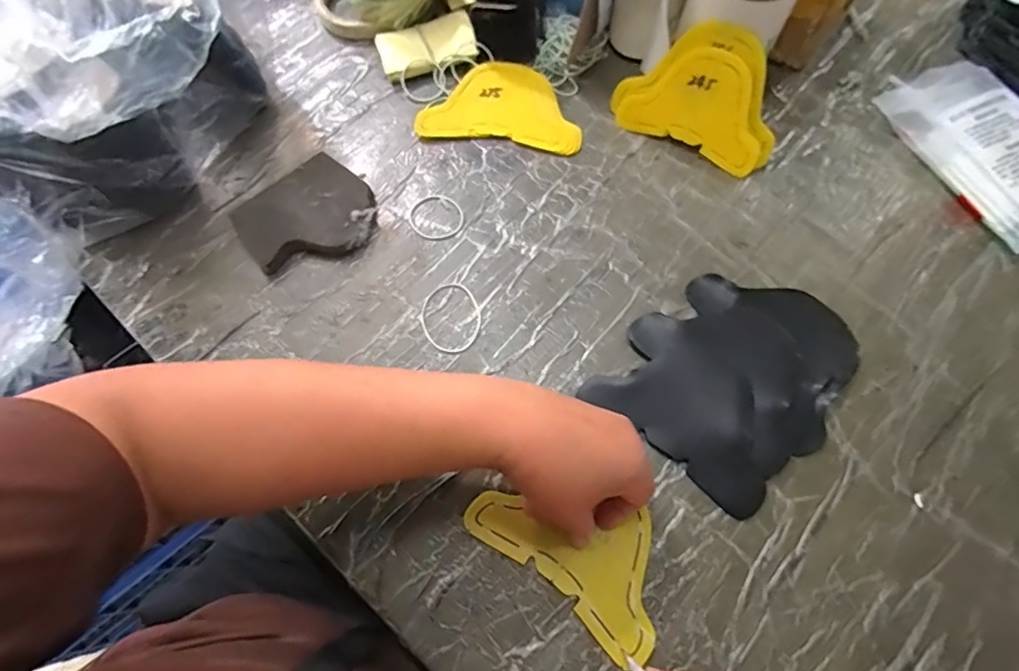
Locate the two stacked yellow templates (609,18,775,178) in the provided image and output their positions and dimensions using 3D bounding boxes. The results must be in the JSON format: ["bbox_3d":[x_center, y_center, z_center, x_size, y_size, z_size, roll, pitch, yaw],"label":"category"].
[{"bbox_3d":[0.169,-0.210,0.453,0.142,0.100,0.009,29,41,12],"label":"two stacked yellow templates"}]

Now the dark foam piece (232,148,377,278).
[{"bbox_3d":[-0.170,-0.099,0.446,0.107,0.022,0.089,-37,72,-11],"label":"dark foam piece"}]

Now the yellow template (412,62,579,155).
[{"bbox_3d":[-0.006,-0.220,0.500,0.149,0.012,0.091,7,69,5],"label":"yellow template"}]

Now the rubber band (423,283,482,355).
[{"bbox_3d":[-0.047,-0.015,0.421,0.046,0.004,0.060,-21,69,-6],"label":"rubber band"}]

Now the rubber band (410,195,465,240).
[{"bbox_3d":[-0.064,-0.104,0.460,0.045,0.004,0.047,-1,69,2],"label":"rubber band"}]

